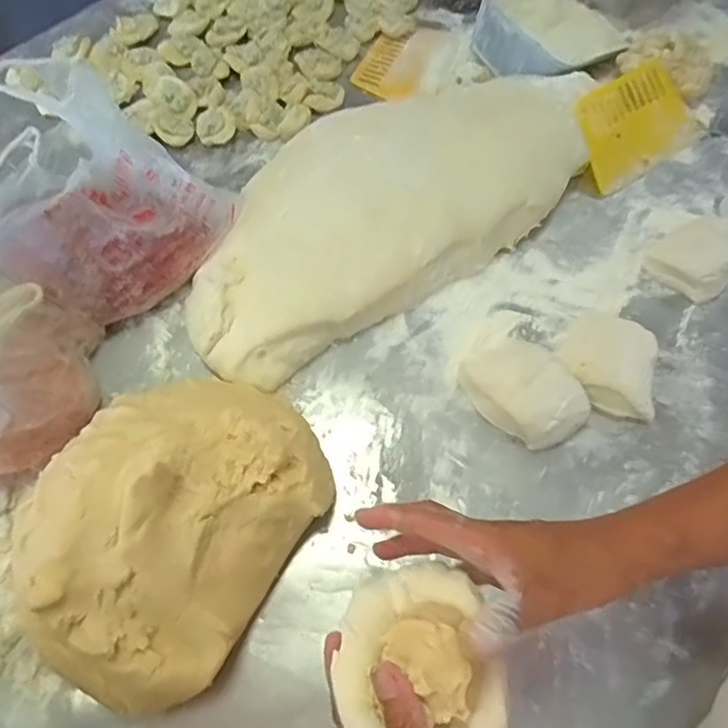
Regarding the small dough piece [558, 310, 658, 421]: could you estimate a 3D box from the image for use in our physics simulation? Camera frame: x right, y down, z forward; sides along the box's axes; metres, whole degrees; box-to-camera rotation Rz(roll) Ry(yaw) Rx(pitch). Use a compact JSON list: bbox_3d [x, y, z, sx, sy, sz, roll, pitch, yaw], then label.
[{"bbox_3d":[0.260,-0.007,0.633,0.101,0.038,0.105,22,67,10],"label":"small dough piece"}]

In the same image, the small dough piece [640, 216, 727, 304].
[{"bbox_3d":[0.385,-0.133,0.694,0.087,0.036,0.120,35,70,15],"label":"small dough piece"}]

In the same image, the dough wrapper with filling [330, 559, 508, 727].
[{"bbox_3d":[0.035,0.180,0.376,0.100,0.050,0.111,0,65,0],"label":"dough wrapper with filling"}]

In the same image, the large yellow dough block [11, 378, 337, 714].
[{"bbox_3d":[-0.174,0.127,0.528,0.223,0.120,0.274,30,68,13],"label":"large yellow dough block"}]

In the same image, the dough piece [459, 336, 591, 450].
[{"bbox_3d":[0.161,0.016,0.608,0.089,0.071,0.132,-36,70,-15],"label":"dough piece"}]

